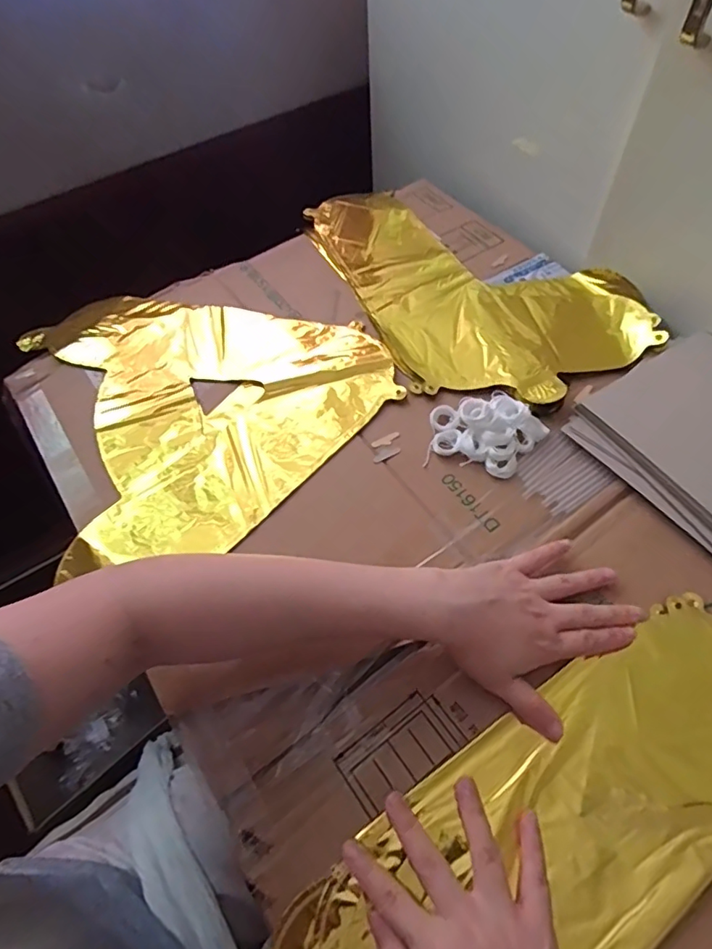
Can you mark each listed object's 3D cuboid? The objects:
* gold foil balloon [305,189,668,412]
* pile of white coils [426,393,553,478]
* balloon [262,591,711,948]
[{"bbox_3d":[0.110,-0.228,0.596,0.250,0.015,0.402,-28,61,-14],"label":"gold foil balloon"},{"bbox_3d":[0.118,-0.045,0.479,0.096,0.026,0.089,12,60,10],"label":"pile of white coils"},{"bbox_3d":[0.122,0.222,0.330,0.419,0.010,0.134,-32,62,-14],"label":"balloon"}]

